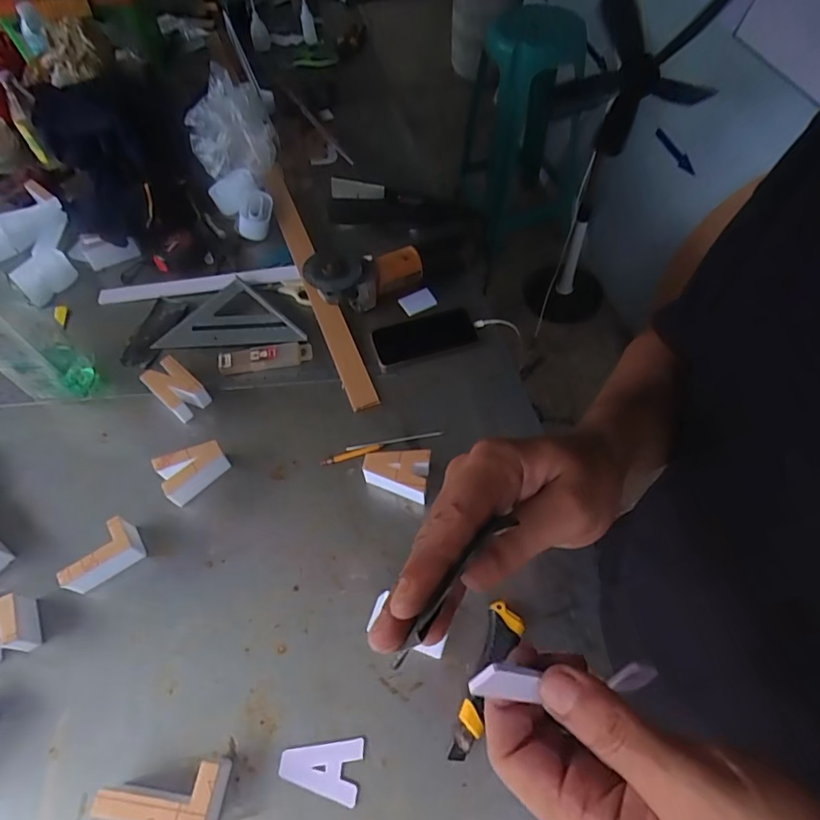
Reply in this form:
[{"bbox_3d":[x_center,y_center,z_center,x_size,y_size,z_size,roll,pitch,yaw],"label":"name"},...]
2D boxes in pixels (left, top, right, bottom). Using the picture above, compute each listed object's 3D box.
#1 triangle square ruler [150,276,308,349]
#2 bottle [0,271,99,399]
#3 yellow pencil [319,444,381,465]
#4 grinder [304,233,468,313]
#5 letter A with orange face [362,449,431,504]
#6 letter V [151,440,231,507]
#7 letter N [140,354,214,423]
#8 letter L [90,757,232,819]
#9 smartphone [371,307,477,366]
[{"bbox_3d":[-0.289,-0.158,0.828,0.232,0.014,0.136,-5,58,0],"label":"triangle square ruler"},{"bbox_3d":[-0.528,-0.113,0.662,0.068,0.278,0.093,27,64,18],"label":"bottle"},{"bbox_3d":[-0.081,0.061,0.698,0.086,0.008,0.010,-15,59,-6],"label":"yellow pencil"},{"bbox_3d":[-0.034,-0.228,0.833,0.285,0.087,0.076,-20,58,-26],"label":"grinder"},{"bbox_3d":[-0.018,0.083,0.656,0.087,0.047,0.058,8,59,4],"label":"letter A with orange face"},{"bbox_3d":[-0.285,0.077,0.670,0.084,0.052,0.061,-27,63,-16],"label":"letter V"},{"bbox_3d":[-0.338,-0.032,0.735,0.089,0.048,0.056,38,66,20],"label":"letter N"},{"bbox_3d":[-0.240,0.370,0.496,0.110,0.048,0.058,6,59,3],"label":"letter L"},{"bbox_3d":[0.023,-0.118,0.798,0.162,0.014,0.072,-19,59,-9],"label":"smartphone"}]

